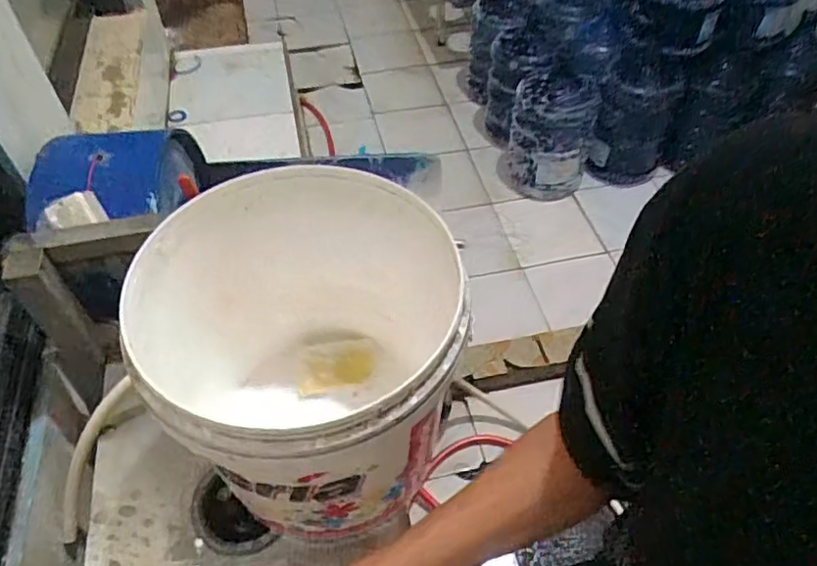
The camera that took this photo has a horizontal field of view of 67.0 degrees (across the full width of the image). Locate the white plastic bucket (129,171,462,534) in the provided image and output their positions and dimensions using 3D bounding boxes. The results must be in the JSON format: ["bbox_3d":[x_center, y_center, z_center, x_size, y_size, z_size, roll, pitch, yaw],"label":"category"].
[{"bbox_3d":[-0.083,0.089,0.685,0.342,0.324,0.311,0,50,0],"label":"white plastic bucket"}]

